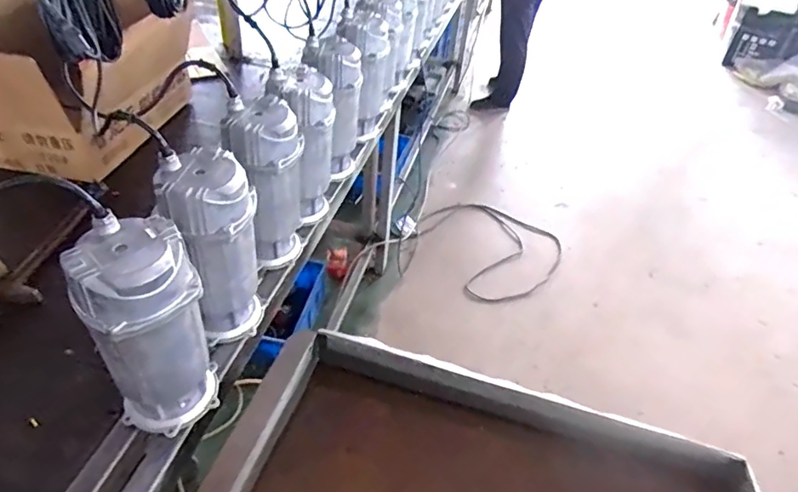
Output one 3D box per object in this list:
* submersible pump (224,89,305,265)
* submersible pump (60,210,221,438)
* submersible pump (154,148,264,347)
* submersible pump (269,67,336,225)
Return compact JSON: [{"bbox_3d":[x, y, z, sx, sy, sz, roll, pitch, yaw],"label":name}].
[{"bbox_3d":[-0.232,-0.099,0.949,0.121,0.296,0.136,-4,42,-11],"label":"submersible pump"},{"bbox_3d":[-0.318,0.115,0.684,0.129,0.291,0.106,-18,46,-26],"label":"submersible pump"},{"bbox_3d":[-0.277,0.014,0.809,0.124,0.295,0.119,-11,43,-19],"label":"submersible pump"},{"bbox_3d":[-0.186,-0.185,1.042,0.110,0.296,0.118,4,41,-3],"label":"submersible pump"}]

